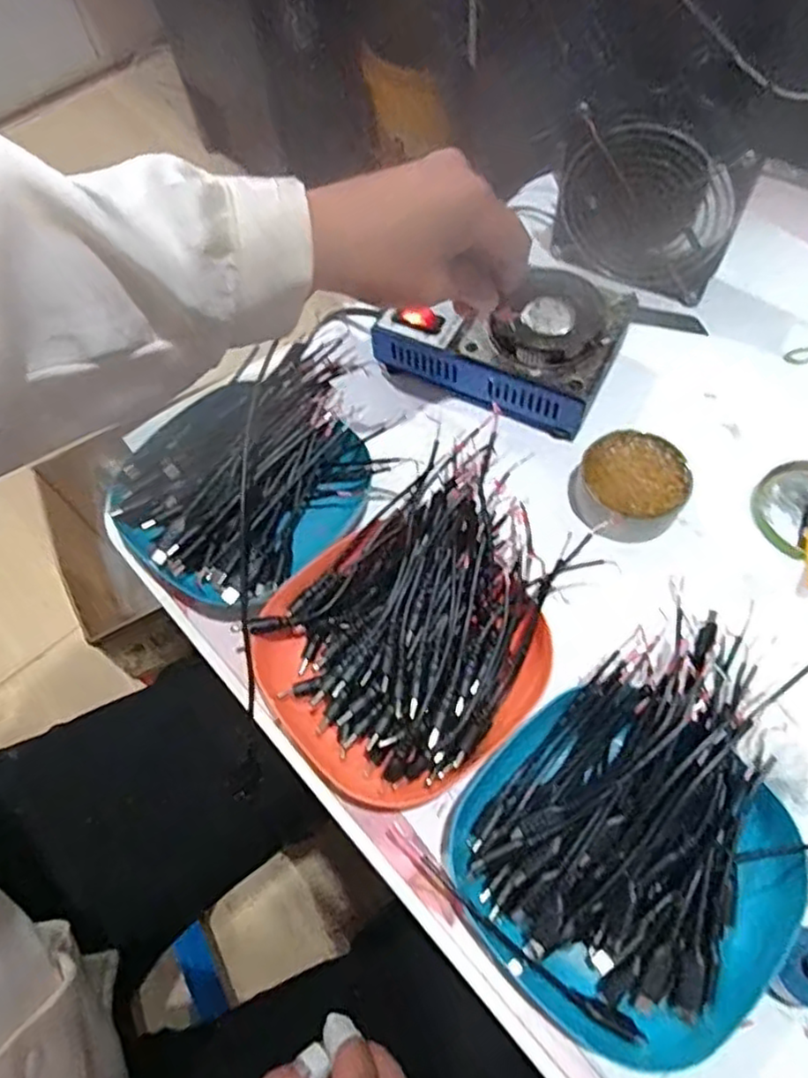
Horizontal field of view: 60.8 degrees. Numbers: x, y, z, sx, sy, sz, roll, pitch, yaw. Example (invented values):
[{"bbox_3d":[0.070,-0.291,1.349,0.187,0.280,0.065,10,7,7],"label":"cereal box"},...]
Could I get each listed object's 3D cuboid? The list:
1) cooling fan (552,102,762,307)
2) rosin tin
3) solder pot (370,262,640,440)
[{"bbox_3d":[0.176,-0.240,0.493,0.121,0.099,0.038,31,48,18],"label":"cooling fan"},{"bbox_3d":[0.134,-0.032,0.416,0.065,0.028,0.059,-1,63,4],"label":"rosin tin"},{"bbox_3d":[0.065,-0.137,0.455,0.145,0.055,0.089,21,65,13],"label":"solder pot"}]

